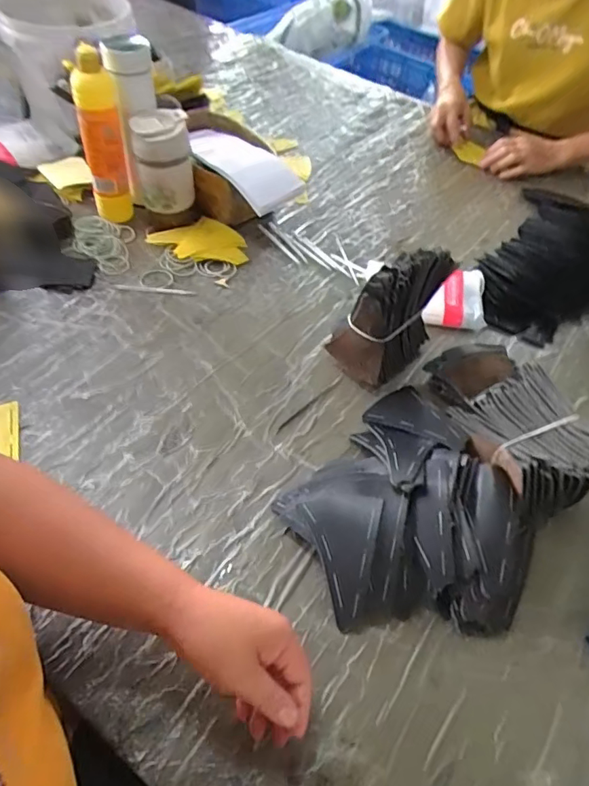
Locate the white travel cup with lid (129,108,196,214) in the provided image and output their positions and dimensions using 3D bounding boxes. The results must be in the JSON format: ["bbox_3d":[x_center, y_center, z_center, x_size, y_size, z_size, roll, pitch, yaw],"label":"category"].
[{"bbox_3d":[-0.194,-0.329,0.746,0.068,0.138,0.066,4,53,-5],"label":"white travel cup with lid"}]

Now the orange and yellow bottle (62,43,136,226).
[{"bbox_3d":[-0.268,-0.343,0.726,0.057,0.246,0.056,-15,56,-18],"label":"orange and yellow bottle"}]

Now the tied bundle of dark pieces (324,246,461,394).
[{"bbox_3d":[0.123,-0.107,0.651,0.148,0.144,0.094,-34,64,-28],"label":"tied bundle of dark pieces"}]

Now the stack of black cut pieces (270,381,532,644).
[{"bbox_3d":[0.100,0.109,0.531,0.219,0.056,0.280,-12,55,-16],"label":"stack of black cut pieces"}]

